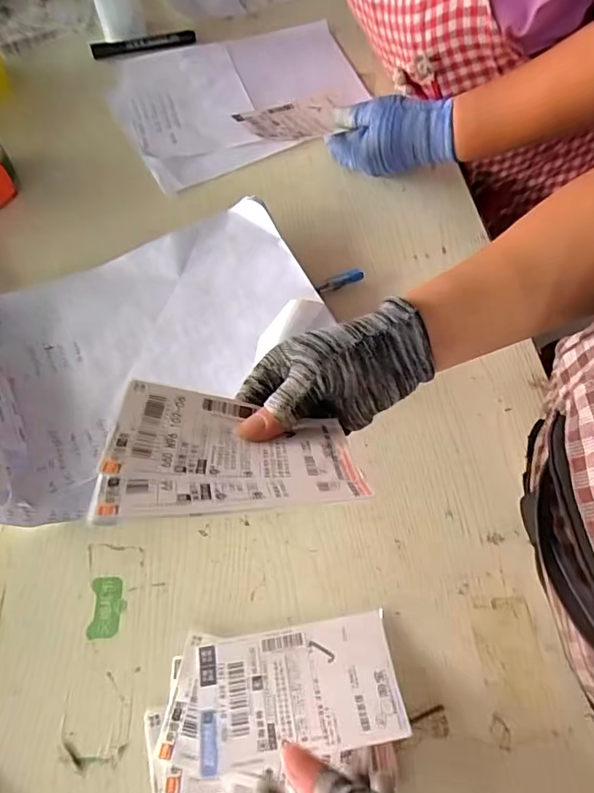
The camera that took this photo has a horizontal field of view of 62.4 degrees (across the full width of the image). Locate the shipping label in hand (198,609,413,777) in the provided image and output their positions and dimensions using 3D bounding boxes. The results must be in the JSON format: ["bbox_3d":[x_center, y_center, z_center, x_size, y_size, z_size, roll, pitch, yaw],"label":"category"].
[{"bbox_3d":[0.002,0.188,0.318,0.128,0.006,0.072,-8,47,-7],"label":"shipping label in hand"}]

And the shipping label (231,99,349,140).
[{"bbox_3d":[-0.007,-0.293,0.519,0.114,0.013,0.056,-17,64,-7],"label":"shipping label"}]

